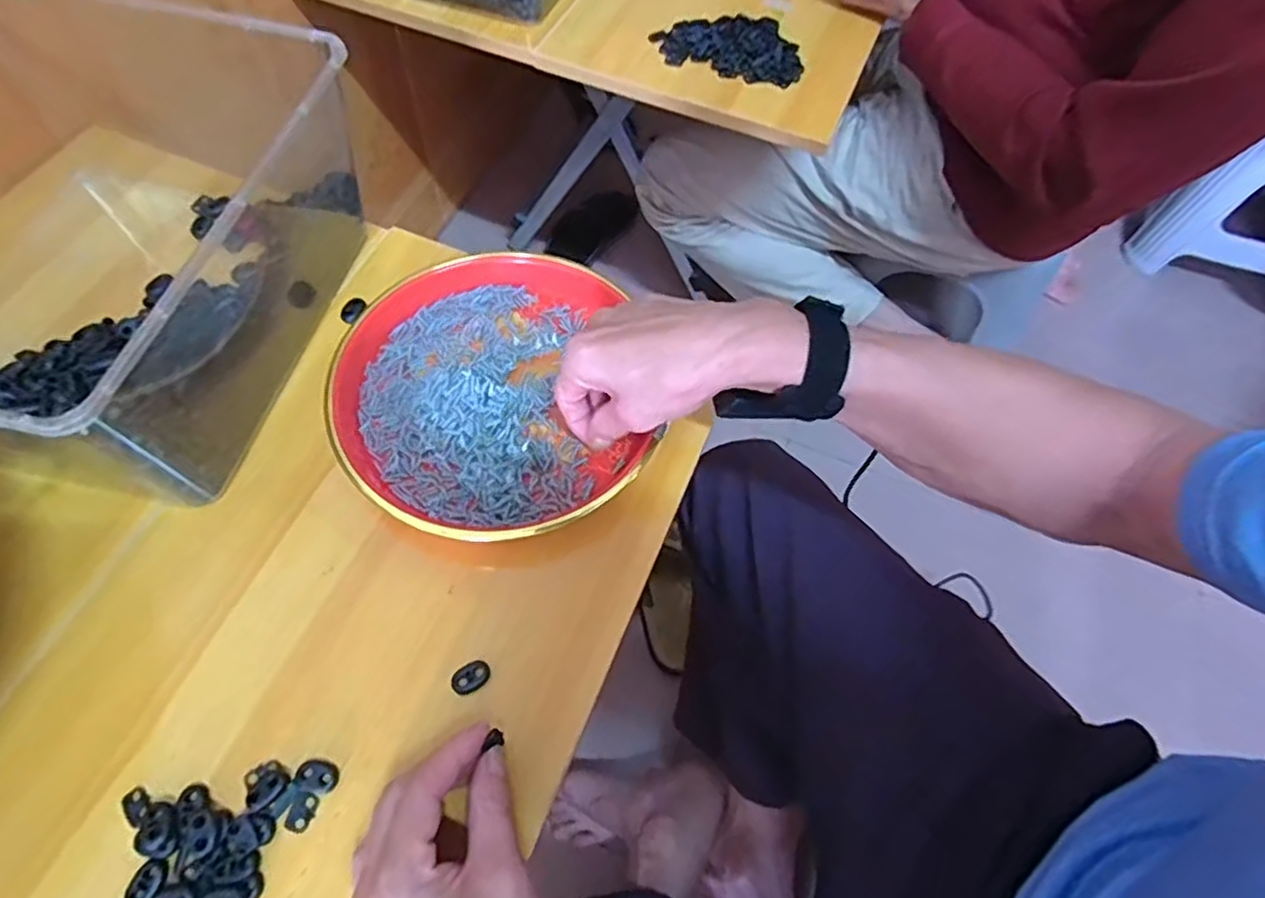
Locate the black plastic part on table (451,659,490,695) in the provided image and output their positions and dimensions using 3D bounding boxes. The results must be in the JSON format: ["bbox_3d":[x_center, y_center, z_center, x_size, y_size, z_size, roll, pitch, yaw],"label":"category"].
[{"bbox_3d":[-0.093,0.131,0.399,0.022,0.004,0.015,-30,68,-17],"label":"black plastic part on table"}]

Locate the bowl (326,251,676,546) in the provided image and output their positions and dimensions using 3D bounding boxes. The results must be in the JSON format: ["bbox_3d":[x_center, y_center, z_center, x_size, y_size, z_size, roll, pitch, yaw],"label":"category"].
[{"bbox_3d":[-0.099,-0.044,0.466,0.195,0.026,0.217,-10,63,-8],"label":"bowl"}]

